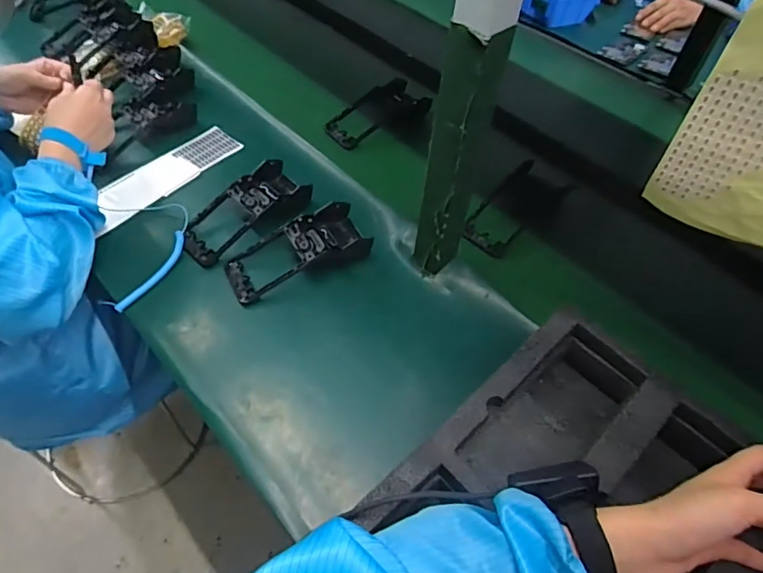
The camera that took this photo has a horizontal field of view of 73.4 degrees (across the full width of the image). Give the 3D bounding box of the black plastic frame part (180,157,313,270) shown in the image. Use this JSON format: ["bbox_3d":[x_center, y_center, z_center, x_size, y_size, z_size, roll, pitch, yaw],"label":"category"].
[{"bbox_3d":[-0.186,-0.106,0.695,0.184,0.040,0.084,-35,62,-27],"label":"black plastic frame part"}]

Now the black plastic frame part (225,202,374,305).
[{"bbox_3d":[-0.109,-0.047,0.661,0.183,0.042,0.083,-20,56,-18],"label":"black plastic frame part"}]

